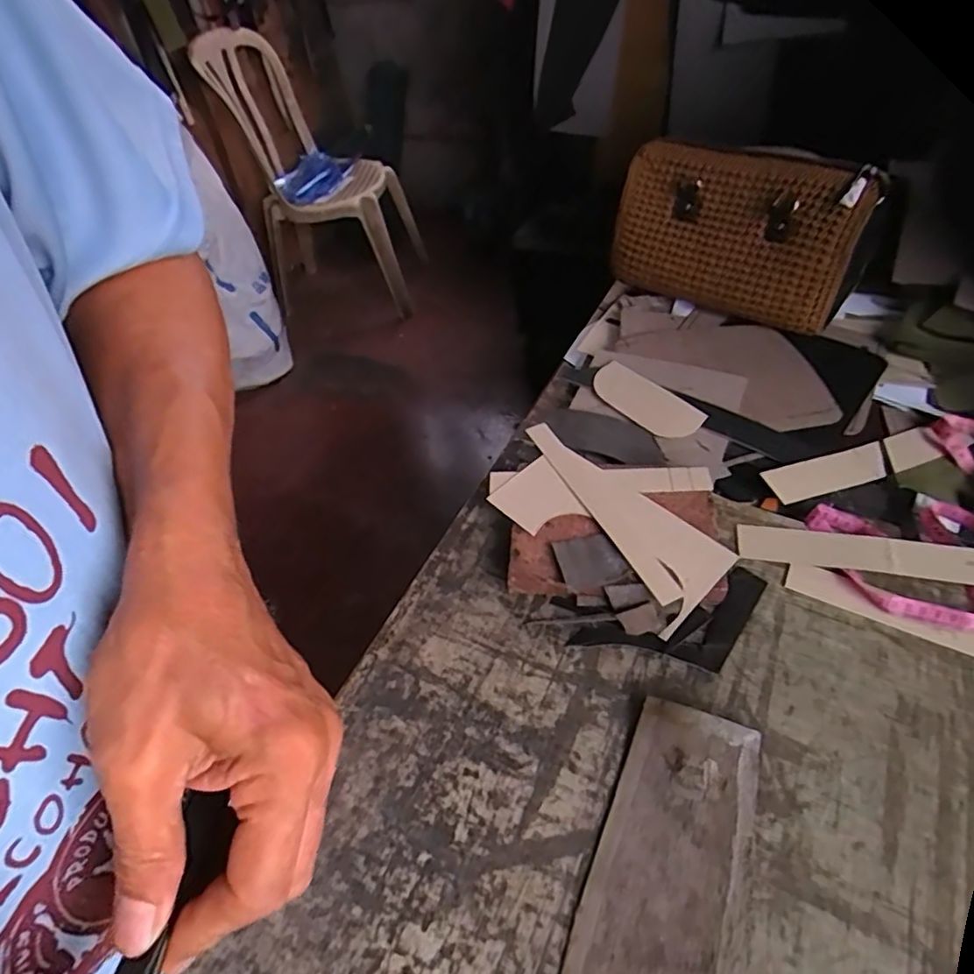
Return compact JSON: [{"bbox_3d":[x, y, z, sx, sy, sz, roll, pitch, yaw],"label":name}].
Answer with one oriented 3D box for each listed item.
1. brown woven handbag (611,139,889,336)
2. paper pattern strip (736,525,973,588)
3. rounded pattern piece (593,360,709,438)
[{"bbox_3d":[0.298,-0.316,0.727,0.291,0.147,0.101,32,59,27],"label":"brown woven handbag"},{"bbox_3d":[0.342,0.059,0.505,0.240,0.008,0.041,7,53,11],"label":"paper pattern strip"},{"bbox_3d":[0.174,-0.098,0.659,0.058,0.009,0.133,-35,54,-16],"label":"rounded pattern piece"}]

